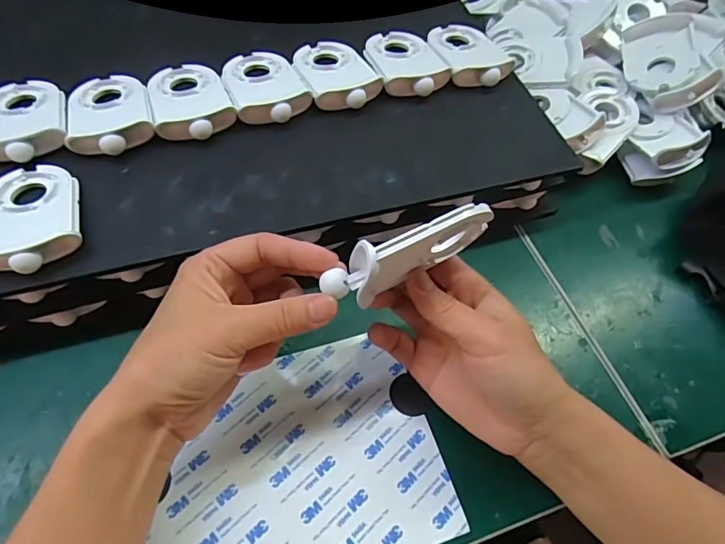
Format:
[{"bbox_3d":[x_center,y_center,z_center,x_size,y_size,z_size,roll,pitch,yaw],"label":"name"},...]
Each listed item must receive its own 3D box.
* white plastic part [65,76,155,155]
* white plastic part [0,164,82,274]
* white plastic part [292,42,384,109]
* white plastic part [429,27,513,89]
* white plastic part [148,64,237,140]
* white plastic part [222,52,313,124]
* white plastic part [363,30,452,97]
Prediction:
[{"bbox_3d":[-0.192,-0.123,0.355,0.058,0.017,0.093,-18,60,-14],"label":"white plastic part"},{"bbox_3d":[-0.213,-0.039,0.299,0.058,0.016,0.091,-15,60,-13],"label":"white plastic part"},{"bbox_3d":[-0.022,-0.163,0.384,0.055,0.018,0.087,-19,61,-15],"label":"white plastic part"},{"bbox_3d":[0.093,-0.191,0.412,0.059,0.016,0.085,-11,59,-10],"label":"white plastic part"},{"bbox_3d":[-0.131,-0.133,0.359,0.057,0.016,0.087,-15,60,-13],"label":"white plastic part"},{"bbox_3d":[-0.077,-0.147,0.370,0.056,0.016,0.083,-18,60,-14],"label":"white plastic part"},{"bbox_3d":[0.036,-0.180,0.400,0.059,0.017,0.087,-13,60,-12],"label":"white plastic part"}]

